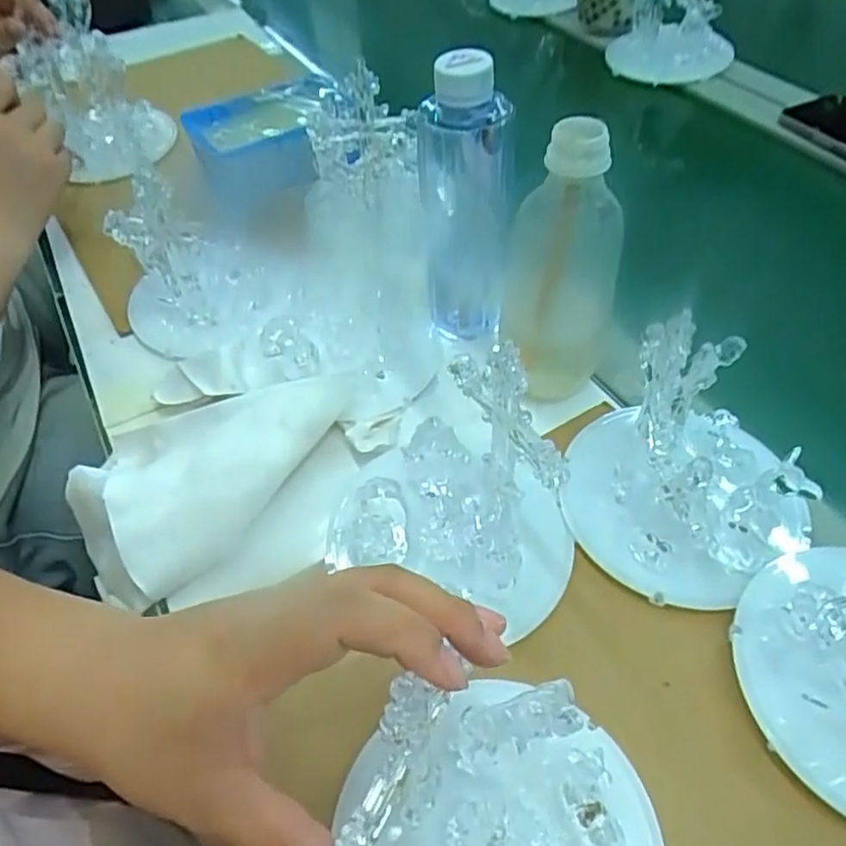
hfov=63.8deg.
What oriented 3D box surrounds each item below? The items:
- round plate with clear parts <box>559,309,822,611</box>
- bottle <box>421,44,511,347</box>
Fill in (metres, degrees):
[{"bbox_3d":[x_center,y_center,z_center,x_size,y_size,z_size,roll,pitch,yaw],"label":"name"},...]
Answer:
[{"bbox_3d":[0.147,0.019,0.371,0.117,0.056,0.152,22,55,21],"label":"round plate with clear parts"},{"bbox_3d":[0.025,-0.122,0.416,0.053,0.175,0.051,2,50,6],"label":"bottle"}]

